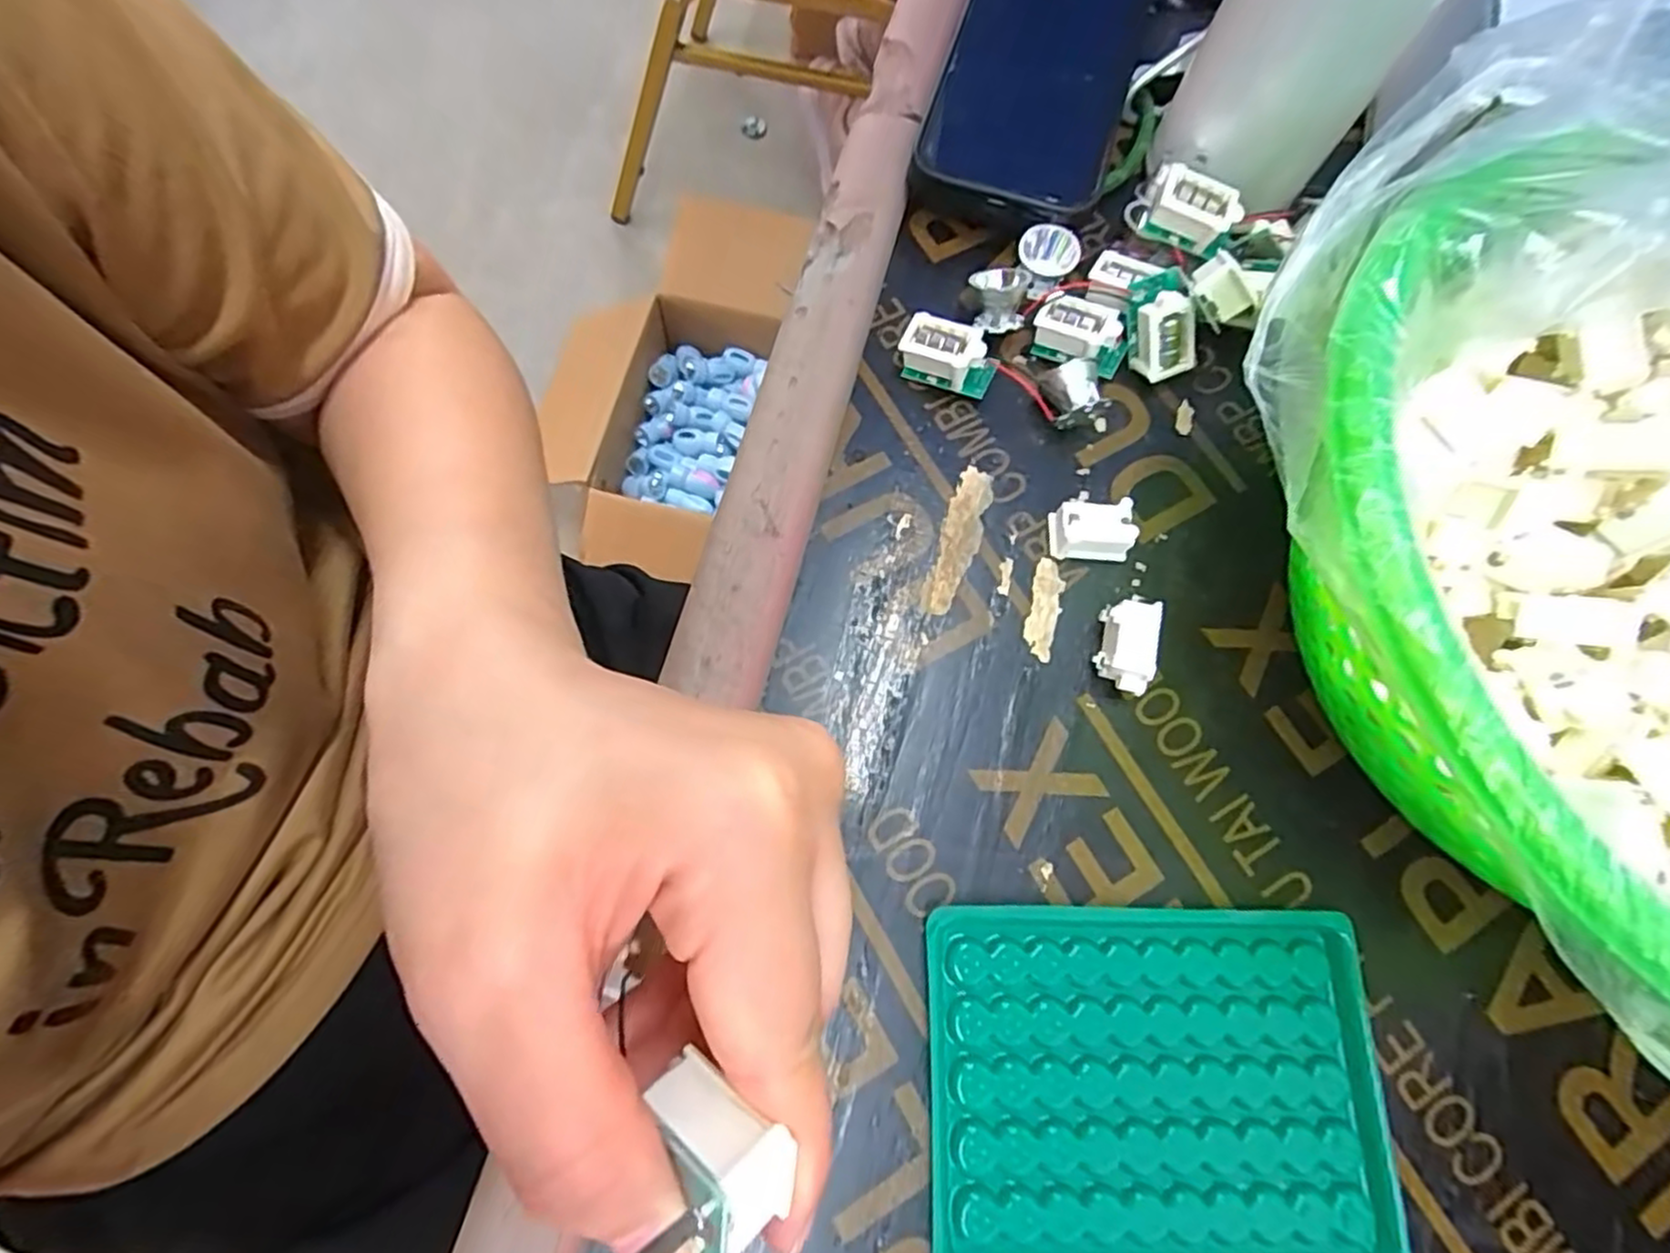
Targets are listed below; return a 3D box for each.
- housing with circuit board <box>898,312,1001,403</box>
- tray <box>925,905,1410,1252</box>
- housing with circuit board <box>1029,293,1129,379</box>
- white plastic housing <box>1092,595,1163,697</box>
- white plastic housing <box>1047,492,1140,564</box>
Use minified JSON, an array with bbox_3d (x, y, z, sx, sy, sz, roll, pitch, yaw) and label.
[{"bbox_3d":[0.042,-0.100,0.266,0.034,0.020,0.016,27,73,5],"label":"housing with circuit board"},{"bbox_3d":[0.091,0.131,0.204,0.128,0.014,0.093,2,73,-2],"label":"tray"},{"bbox_3d":[0.093,-0.109,0.271,0.034,0.017,0.020,32,74,7],"label":"housing with circuit board"},{"bbox_3d":[0.096,0.006,0.238,0.017,0.019,0.029,18,73,3],"label":"white plastic housing"},{"bbox_3d":[0.090,-0.034,0.251,0.028,0.015,0.017,2,73,-3],"label":"white plastic housing"}]

